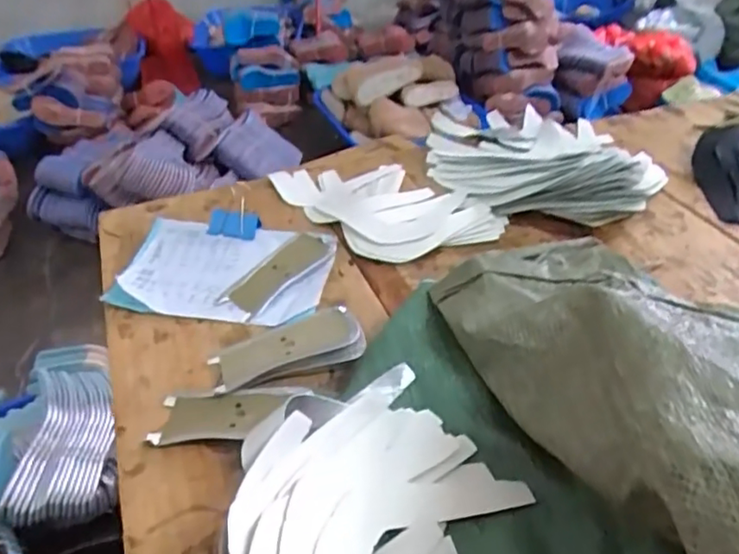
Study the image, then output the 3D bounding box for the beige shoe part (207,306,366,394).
[{"bbox_3d":[-0.063,0.058,0.463,0.116,0.033,0.042,-13,39,-13],"label":"beige shoe part"}]

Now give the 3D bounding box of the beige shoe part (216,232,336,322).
[{"bbox_3d":[-0.084,-0.008,0.558,0.048,0.017,0.118,26,46,31],"label":"beige shoe part"}]

